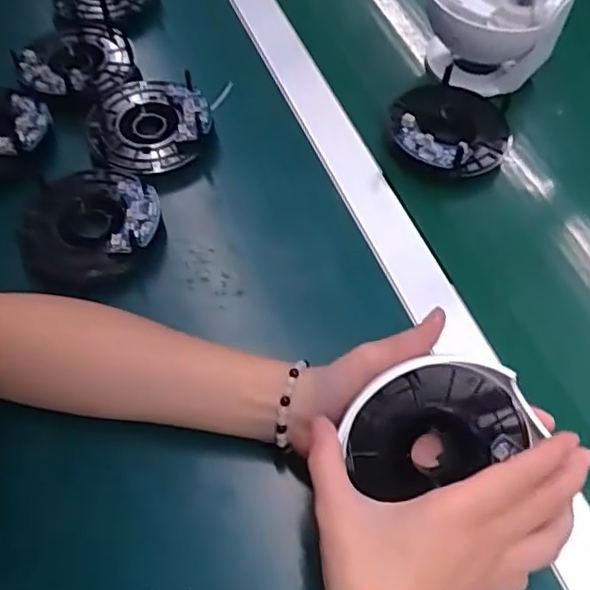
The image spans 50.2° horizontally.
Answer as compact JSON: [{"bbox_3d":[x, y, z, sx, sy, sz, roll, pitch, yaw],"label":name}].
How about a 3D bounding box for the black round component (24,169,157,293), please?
[{"bbox_3d":[-0.155,-0.047,0.476,0.099,0.032,0.101,0,59,0],"label":"black round component"}]

